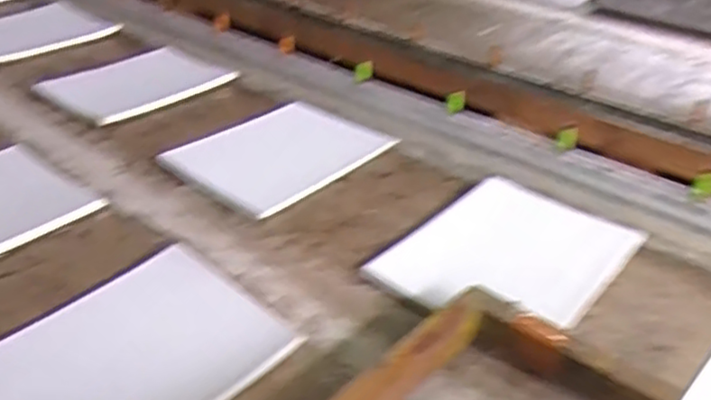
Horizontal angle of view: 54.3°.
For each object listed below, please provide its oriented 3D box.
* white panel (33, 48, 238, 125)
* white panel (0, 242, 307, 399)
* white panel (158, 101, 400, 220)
[{"bbox_3d":[-0.381,-0.207,1.218,0.197,0.023,0.284,26,40,33],"label":"white panel"},{"bbox_3d":[-0.217,0.151,0.667,0.228,0.016,0.281,24,39,31],"label":"white panel"},{"bbox_3d":[-0.104,-0.071,1.027,0.218,0.017,0.287,26,40,33],"label":"white panel"}]

